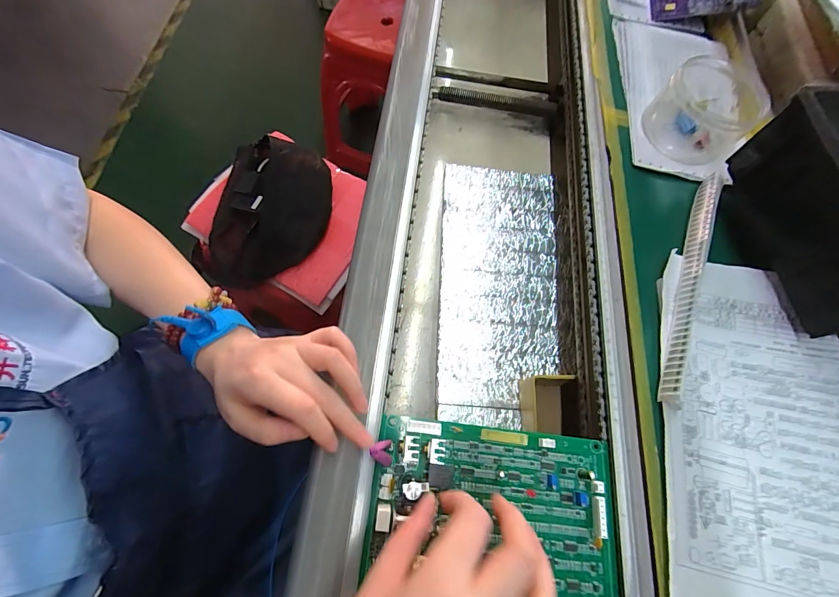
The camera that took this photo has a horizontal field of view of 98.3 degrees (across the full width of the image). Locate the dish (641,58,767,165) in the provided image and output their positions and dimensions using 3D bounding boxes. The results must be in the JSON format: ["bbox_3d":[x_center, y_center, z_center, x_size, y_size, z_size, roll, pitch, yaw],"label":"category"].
[{"bbox_3d":[0.310,-0.208,0.393,0.097,0.050,0.108,40,71,15],"label":"dish"}]

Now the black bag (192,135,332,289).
[{"bbox_3d":[-0.260,-0.148,0.636,0.198,0.076,0.277,21,68,8],"label":"black bag"}]

